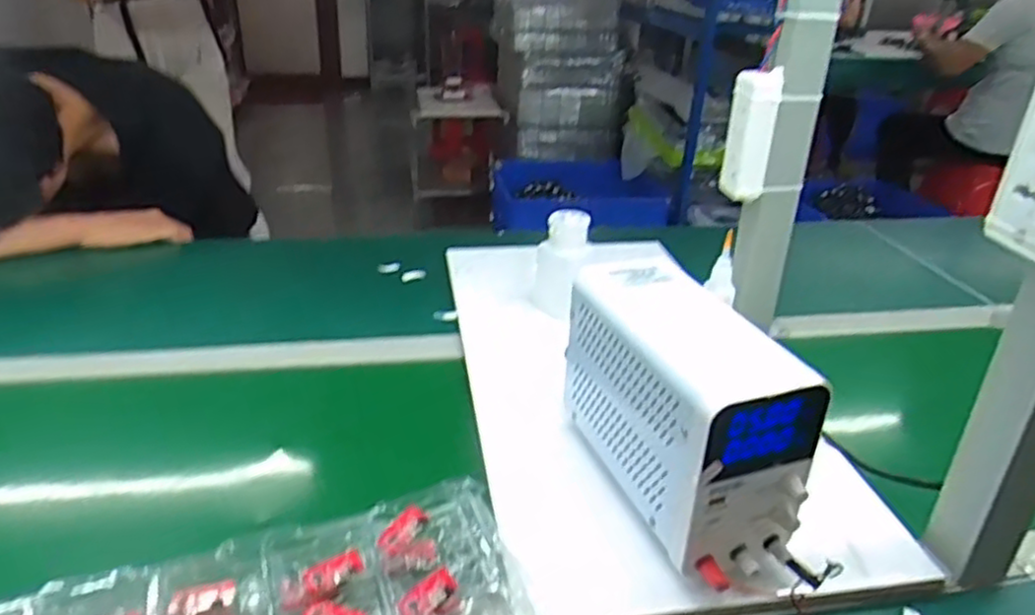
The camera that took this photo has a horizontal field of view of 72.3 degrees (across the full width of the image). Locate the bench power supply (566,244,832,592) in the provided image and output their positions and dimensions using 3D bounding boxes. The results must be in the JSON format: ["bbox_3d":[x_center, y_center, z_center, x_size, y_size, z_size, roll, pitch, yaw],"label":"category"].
[{"bbox_3d":[0.118,0.069,0.511,0.088,0.132,0.207,-8,30,-19],"label":"bench power supply"}]

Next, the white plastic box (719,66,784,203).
[{"bbox_3d":[0.233,-0.172,0.709,0.045,0.121,0.032,11,29,14],"label":"white plastic box"}]

